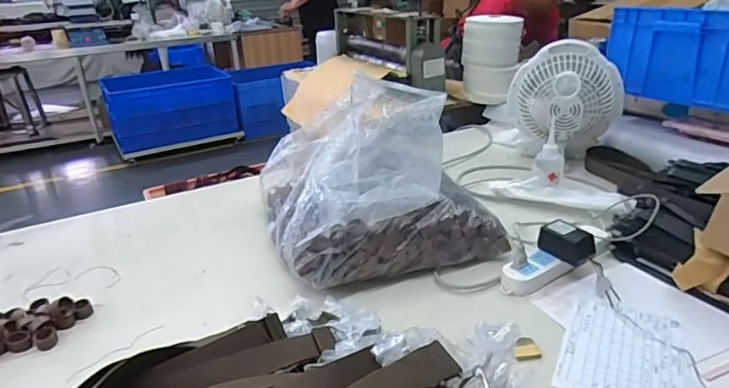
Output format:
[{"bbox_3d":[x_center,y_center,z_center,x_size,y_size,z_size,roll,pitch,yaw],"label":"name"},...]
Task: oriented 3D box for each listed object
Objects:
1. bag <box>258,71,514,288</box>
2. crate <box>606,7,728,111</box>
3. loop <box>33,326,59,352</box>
[{"bbox_3d":[-0.001,-0.055,0.884,0.334,0.287,0.369,-12,26,-19],"label":"bag"},{"bbox_3d":[0.839,-0.330,1.148,0.381,0.190,0.342,-11,26,-19],"label":"crate"},{"bbox_3d":[-0.450,0.205,0.705,0.029,0.019,0.036,-19,30,-32],"label":"loop"}]

